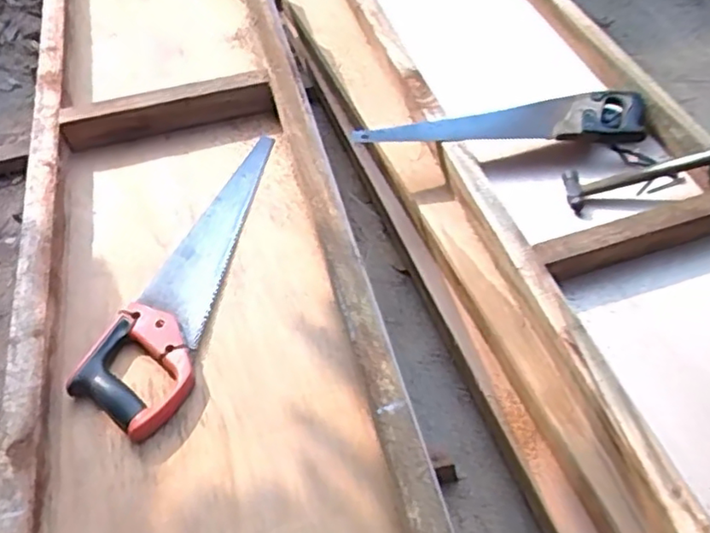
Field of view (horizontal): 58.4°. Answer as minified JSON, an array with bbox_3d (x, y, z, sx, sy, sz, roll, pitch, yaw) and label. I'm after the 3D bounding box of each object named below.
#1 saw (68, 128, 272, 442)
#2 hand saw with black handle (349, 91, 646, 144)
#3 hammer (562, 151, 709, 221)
[{"bbox_3d":[-0.228,-0.007,0.838,0.130,0.026,0.478,3,51,9],"label":"saw"},{"bbox_3d":[0.240,-0.251,1.096,0.486,0.047,0.116,-2,50,6],"label":"hand saw with black handle"},{"bbox_3d":[0.467,-0.142,0.977,0.276,0.048,0.058,-15,48,20],"label":"hammer"}]

